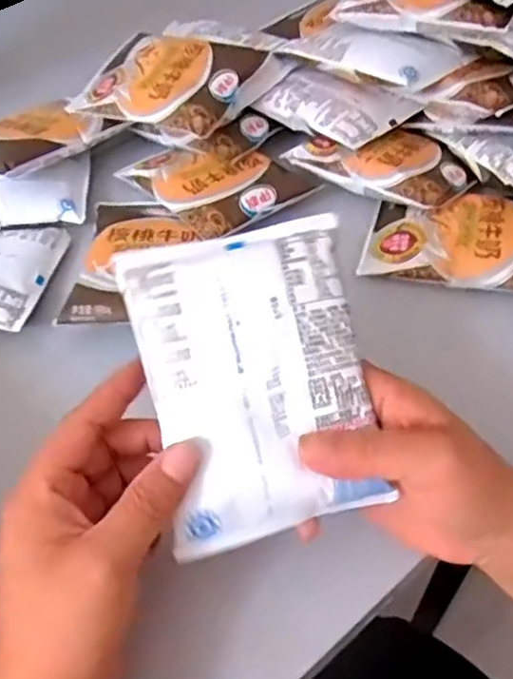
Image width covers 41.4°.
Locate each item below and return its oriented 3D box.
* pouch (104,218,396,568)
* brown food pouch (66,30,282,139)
[{"bbox_3d":[0.000,0.017,0.293,0.093,0.012,0.129,-13,88,-8],"label":"pouch"},{"bbox_3d":[-0.070,-0.207,0.525,0.127,0.018,0.107,21,65,21],"label":"brown food pouch"}]

